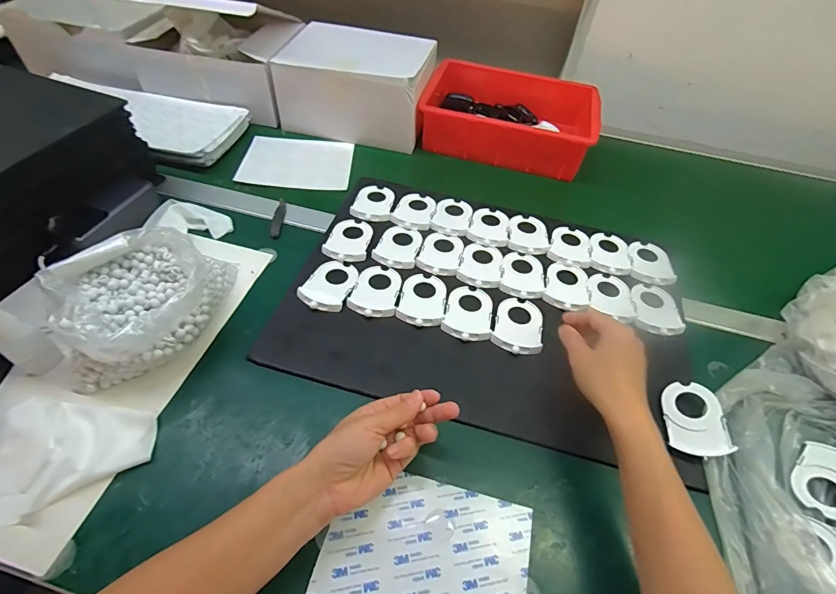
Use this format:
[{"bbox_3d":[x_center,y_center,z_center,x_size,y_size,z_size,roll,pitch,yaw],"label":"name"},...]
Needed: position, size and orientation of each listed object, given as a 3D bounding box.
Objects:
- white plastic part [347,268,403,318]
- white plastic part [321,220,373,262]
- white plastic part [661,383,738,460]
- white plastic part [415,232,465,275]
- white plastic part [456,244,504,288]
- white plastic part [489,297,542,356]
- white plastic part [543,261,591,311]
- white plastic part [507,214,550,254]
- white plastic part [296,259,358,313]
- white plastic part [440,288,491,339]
[{"bbox_3d":[-0.054,-0.009,0.540,0.059,0.006,0.082,8,51,0],"label":"white plastic part"},{"bbox_3d":[-0.096,-0.082,0.596,0.059,0.007,0.083,12,51,4],"label":"white plastic part"},{"bbox_3d":[0.289,0.127,0.447,0.058,0.004,0.077,-10,51,12],"label":"white plastic part"},{"bbox_3d":[0.034,-0.063,0.593,0.058,0.005,0.082,17,52,7],"label":"white plastic part"},{"bbox_3d":[0.088,-0.045,0.583,0.059,0.007,0.080,16,52,7],"label":"white plastic part"},{"bbox_3d":[0.124,0.033,0.521,0.058,0.007,0.083,16,52,6],"label":"white plastic part"},{"bbox_3d":[0.200,-0.016,0.568,0.059,0.006,0.084,14,52,5],"label":"white plastic part"},{"bbox_3d":[0.165,-0.094,0.632,0.058,0.009,0.083,12,51,3],"label":"white plastic part"},{"bbox_3d":[-0.112,-0.018,0.541,0.056,0.011,0.083,16,52,7],"label":"white plastic part"},{"bbox_3d":[0.064,0.018,0.528,0.058,0.007,0.081,14,52,5],"label":"white plastic part"}]

